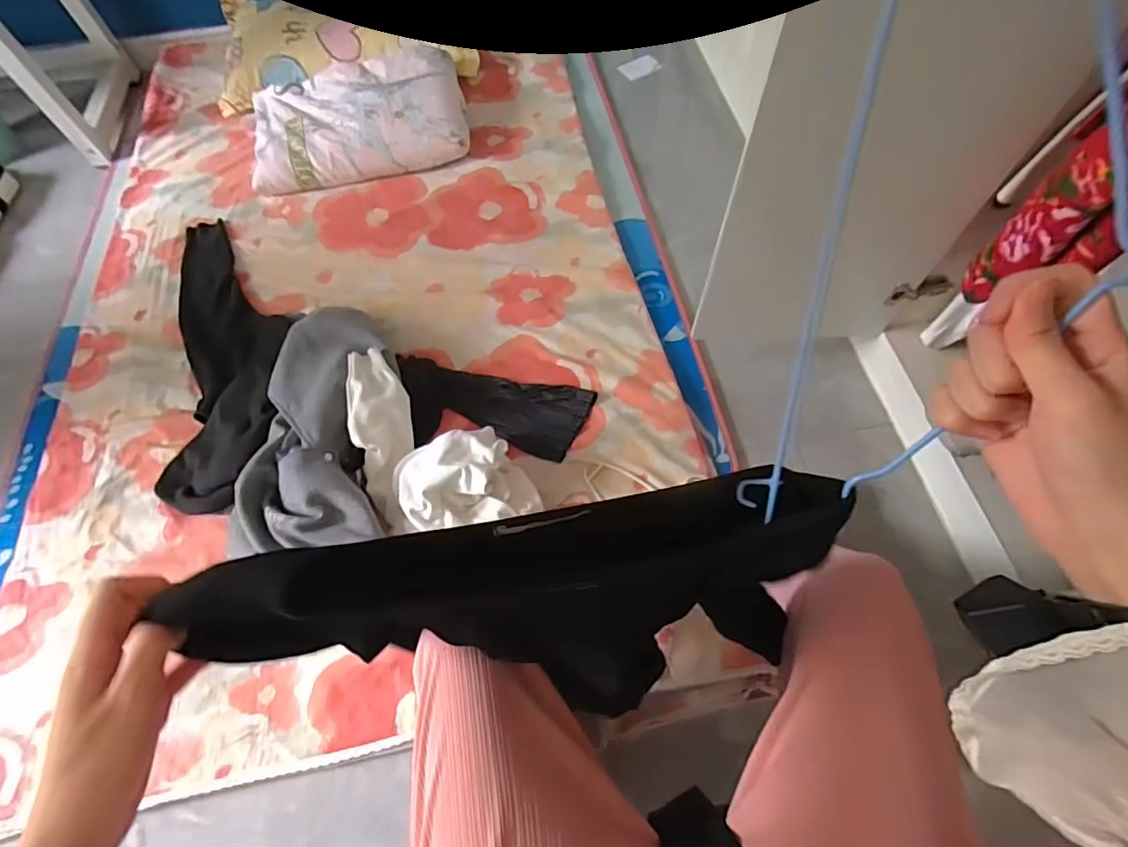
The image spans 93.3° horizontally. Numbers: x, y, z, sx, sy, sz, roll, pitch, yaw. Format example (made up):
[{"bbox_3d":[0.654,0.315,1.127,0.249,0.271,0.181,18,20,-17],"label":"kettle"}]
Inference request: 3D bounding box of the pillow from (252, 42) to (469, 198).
[{"bbox_3d":[-0.587,-0.872,1.522,0.602,0.128,0.398,-11,63,-3],"label":"pillow"}]

